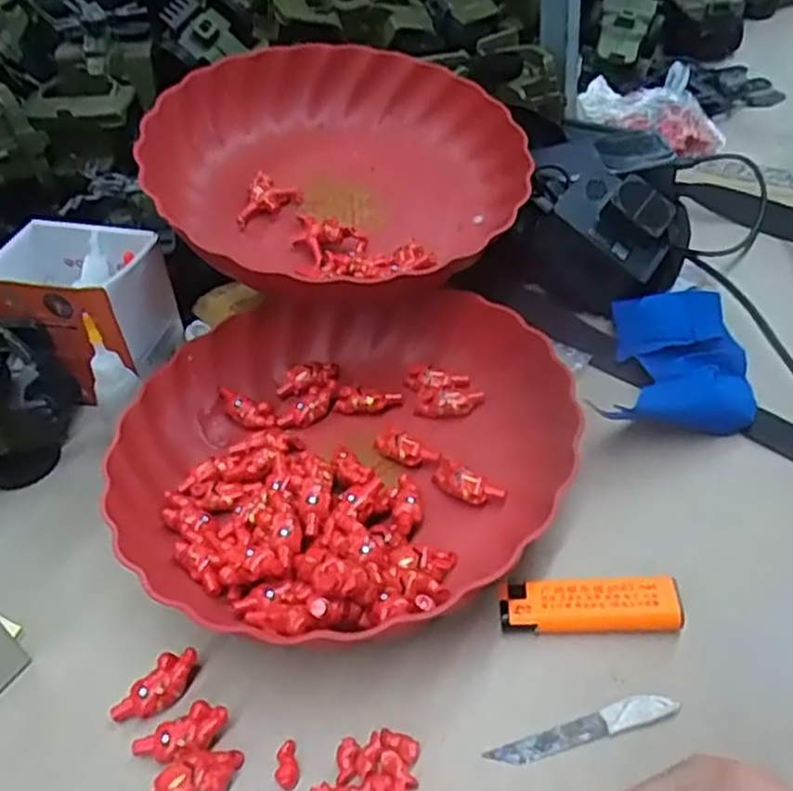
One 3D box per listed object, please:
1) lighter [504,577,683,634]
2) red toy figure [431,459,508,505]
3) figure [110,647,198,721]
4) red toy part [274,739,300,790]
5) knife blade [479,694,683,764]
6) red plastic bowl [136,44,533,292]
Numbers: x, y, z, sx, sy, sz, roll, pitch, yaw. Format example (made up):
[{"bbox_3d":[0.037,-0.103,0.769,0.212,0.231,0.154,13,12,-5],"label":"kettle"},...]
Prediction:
[{"bbox_3d":[0.087,0.097,0.341,0.078,0.017,0.023,0,44,4],"label":"lighter"},{"bbox_3d":[0.037,0.048,0.400,0.041,0.013,0.016,25,51,26],"label":"red toy figure"},{"bbox_3d":[-0.107,0.133,0.336,0.019,0.013,0.040,27,52,28],"label":"figure"},{"bbox_3d":[-0.046,0.152,0.307,0.010,0.004,0.020,-9,44,-6],"label":"red toy part"},{"bbox_3d":[0.077,0.139,0.309,0.080,0.004,0.011,-16,48,-5],"label":"knife blade"},{"bbox_3d":[-0.035,-0.153,0.507,0.240,0.080,0.225,17,48,20],"label":"red plastic bowl"}]

